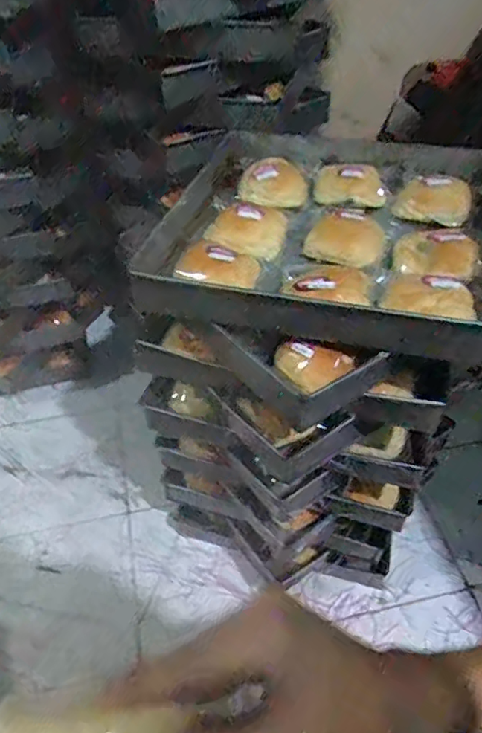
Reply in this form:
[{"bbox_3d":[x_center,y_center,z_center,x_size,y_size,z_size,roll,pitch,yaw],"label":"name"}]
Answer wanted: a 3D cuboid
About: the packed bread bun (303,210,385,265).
[{"bbox_3d":[0.141,-0.171,0.735,0.100,0.037,0.080,21,49,21],"label":"packed bread bun"}]

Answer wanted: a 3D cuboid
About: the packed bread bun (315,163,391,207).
[{"bbox_3d":[0.165,-0.272,0.834,0.112,0.047,0.062,16,47,16],"label":"packed bread bun"}]

